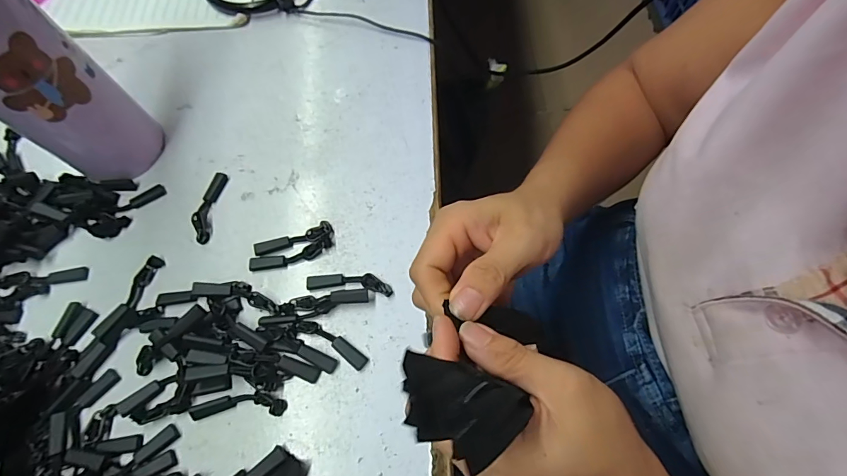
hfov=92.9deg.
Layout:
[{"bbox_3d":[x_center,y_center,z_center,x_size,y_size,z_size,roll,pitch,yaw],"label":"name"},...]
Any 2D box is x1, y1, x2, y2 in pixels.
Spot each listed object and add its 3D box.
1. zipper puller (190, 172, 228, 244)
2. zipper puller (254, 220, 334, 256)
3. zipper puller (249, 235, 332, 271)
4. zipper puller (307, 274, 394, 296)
[{"bbox_3d":[-0.156,-0.023,0.290,0.013,0.007,0.054,5,68,2],"label":"zipper puller"},{"bbox_3d":[-0.089,0.002,0.278,0.052,0.006,0.012,-17,69,-7],"label":"zipper puller"},{"bbox_3d":[-0.090,0.012,0.275,0.056,0.005,0.012,-15,69,-6],"label":"zipper puller"},{"bbox_3d":[-0.049,0.030,0.266,0.056,0.006,0.013,4,68,2],"label":"zipper puller"}]

